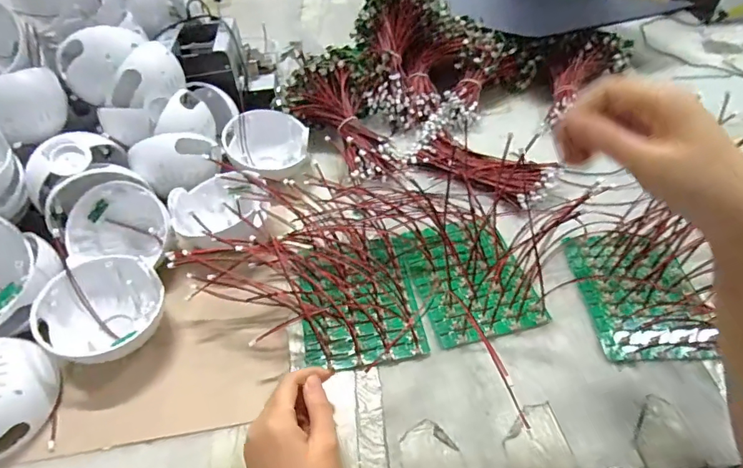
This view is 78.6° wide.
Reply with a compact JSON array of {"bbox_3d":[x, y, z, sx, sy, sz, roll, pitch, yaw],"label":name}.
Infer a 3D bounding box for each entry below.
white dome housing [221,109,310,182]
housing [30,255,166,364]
[{"bbox_3d":[-0.144,-0.119,0.639,0.115,0.061,0.099,-14,49,-10],"label":"white dome housing"},{"bbox_3d":[-0.276,0.080,0.469,0.114,0.068,0.107,-2,47,2],"label":"housing"}]

